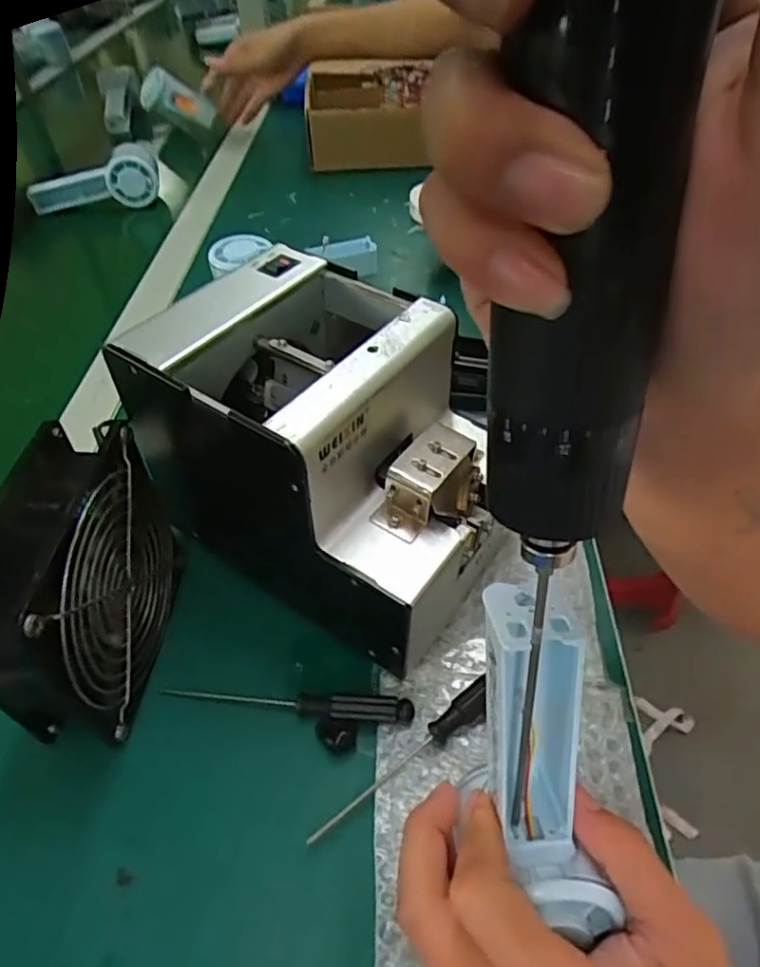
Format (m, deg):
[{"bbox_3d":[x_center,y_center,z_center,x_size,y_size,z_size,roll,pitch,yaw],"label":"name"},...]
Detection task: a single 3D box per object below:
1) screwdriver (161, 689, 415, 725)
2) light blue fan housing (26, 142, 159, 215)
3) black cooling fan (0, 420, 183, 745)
[{"bbox_3d":[-0.048,0.112,0.317,0.128,0.012,0.012,5,49,5],"label":"screwdriver"},{"bbox_3d":[-0.348,-0.363,0.753,0.164,0.059,0.031,-8,48,11],"label":"light blue fan housing"},{"bbox_3d":[-0.143,0.048,0.305,0.050,0.119,0.123,5,49,5],"label":"black cooling fan"}]

